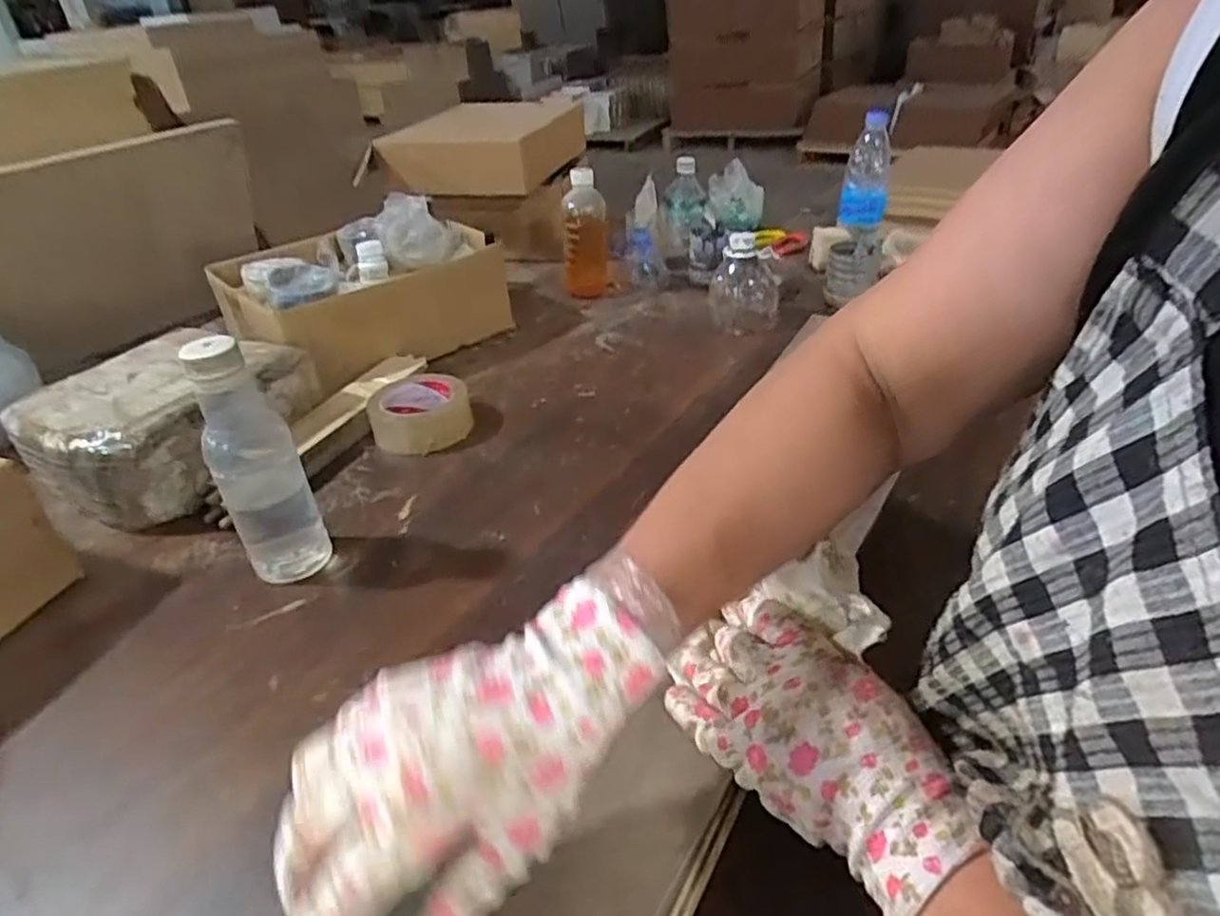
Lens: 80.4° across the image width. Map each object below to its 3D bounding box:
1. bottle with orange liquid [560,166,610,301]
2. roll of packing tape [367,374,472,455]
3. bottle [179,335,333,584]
[{"bbox_3d":[-0.036,-0.336,1.083,0.063,0.187,0.053,-3,34,0],"label":"bottle with orange liquid"},{"bbox_3d":[-0.214,-0.051,0.815,0.108,0.043,0.112,-2,34,2],"label":"roll of packing tape"},{"bbox_3d":[-0.284,0.007,0.584,0.065,0.211,0.056,-21,38,-24],"label":"bottle"}]

